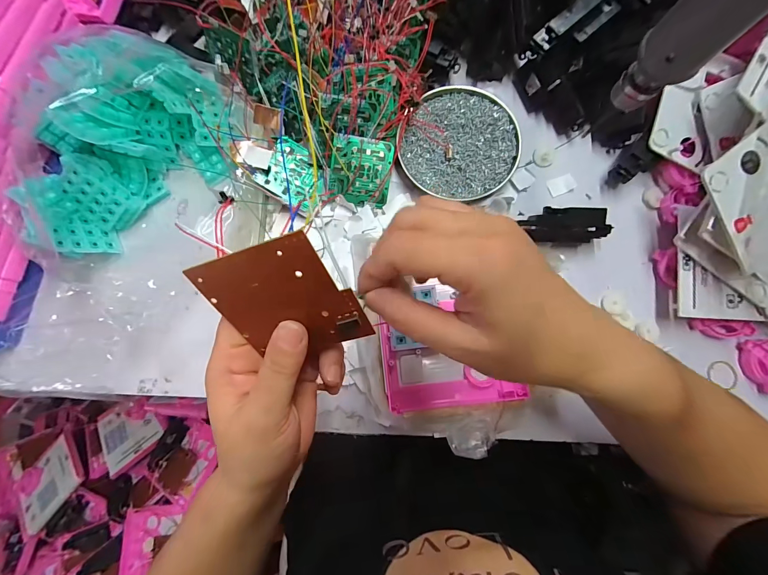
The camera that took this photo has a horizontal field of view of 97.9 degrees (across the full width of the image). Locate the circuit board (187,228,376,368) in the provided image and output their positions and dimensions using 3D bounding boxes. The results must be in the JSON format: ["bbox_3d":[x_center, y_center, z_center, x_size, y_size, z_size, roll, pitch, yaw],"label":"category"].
[{"bbox_3d":[-0.052,0.009,0.175,0.071,0.004,0.071,-17,125,17],"label":"circuit board"}]

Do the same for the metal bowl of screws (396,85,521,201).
[{"bbox_3d":[0.088,-0.166,0.383,0.129,0.029,0.130,0,82,1],"label":"metal bowl of screws"}]

